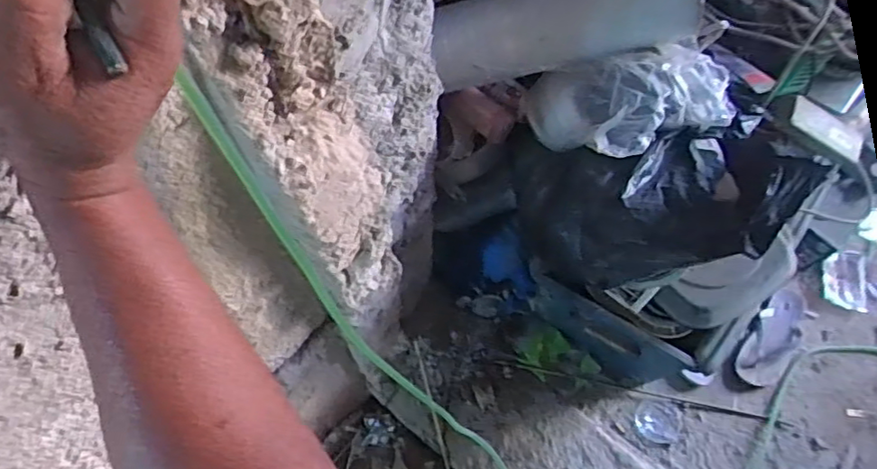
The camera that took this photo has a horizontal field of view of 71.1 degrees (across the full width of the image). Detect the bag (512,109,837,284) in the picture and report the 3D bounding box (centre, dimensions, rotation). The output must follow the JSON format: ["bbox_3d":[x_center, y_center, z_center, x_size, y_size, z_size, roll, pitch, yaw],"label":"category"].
[{"bbox_3d":[0.301,-0.074,0.899,0.359,0.220,0.241,3,65,1],"label":"bag"}]

